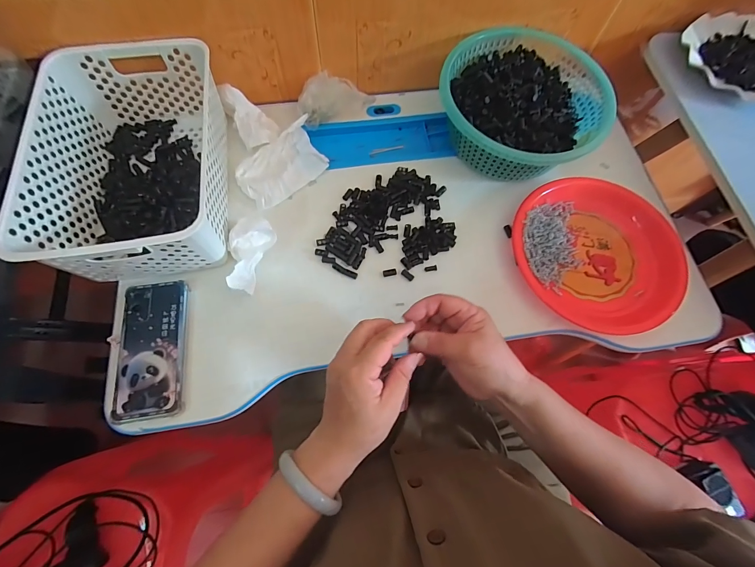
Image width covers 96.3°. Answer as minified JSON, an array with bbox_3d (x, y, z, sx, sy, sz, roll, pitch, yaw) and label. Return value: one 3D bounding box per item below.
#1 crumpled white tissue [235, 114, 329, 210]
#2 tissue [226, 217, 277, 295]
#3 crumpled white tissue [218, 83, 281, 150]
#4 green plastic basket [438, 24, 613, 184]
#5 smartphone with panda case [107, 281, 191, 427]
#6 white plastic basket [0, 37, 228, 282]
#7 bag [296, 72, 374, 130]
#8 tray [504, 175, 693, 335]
[{"bbox_3d":[-0.142,-0.176,0.498,0.128,0.022,0.091,-34,74,-14],"label":"crumpled white tissue"},{"bbox_3d":[-0.170,-0.039,0.436,0.052,0.034,0.097,18,70,4],"label":"tissue"},{"bbox_3d":[-0.192,-0.254,0.513,0.056,0.033,0.106,-30,74,-13],"label":"crumpled white tissue"},{"bbox_3d":[0.208,-0.259,0.500,0.225,0.081,0.232,1,69,-2],"label":"green plastic basket"},{"bbox_3d":[-0.271,0.075,0.405,0.078,0.008,0.162,-7,70,-5],"label":"smartphone with panda case"},{"bbox_3d":[-0.307,-0.159,0.442,0.202,0.112,0.302,-10,70,-7],"label":"white plastic basket"},{"bbox_3d":[-0.068,-0.294,0.525,0.116,0.049,0.061,-15,71,-8],"label":"bag"},{"bbox_3d":[0.298,-0.041,0.457,0.224,0.027,0.202,-2,69,-4],"label":"tray"}]

